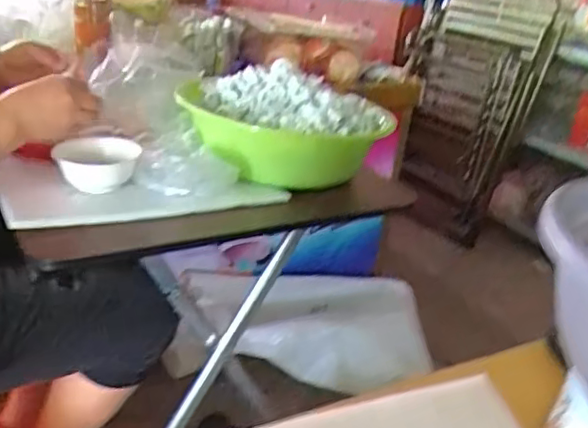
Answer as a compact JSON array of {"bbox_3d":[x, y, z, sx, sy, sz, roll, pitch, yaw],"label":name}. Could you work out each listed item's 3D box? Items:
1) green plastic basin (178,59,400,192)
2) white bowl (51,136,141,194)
[{"bbox_3d":[-0.019,-0.141,1.014,0.293,0.127,0.293,5,24,-2],"label":"green plastic basin"},{"bbox_3d":[-0.270,-0.075,0.872,0.106,0.054,0.114,1,25,-10],"label":"white bowl"}]

